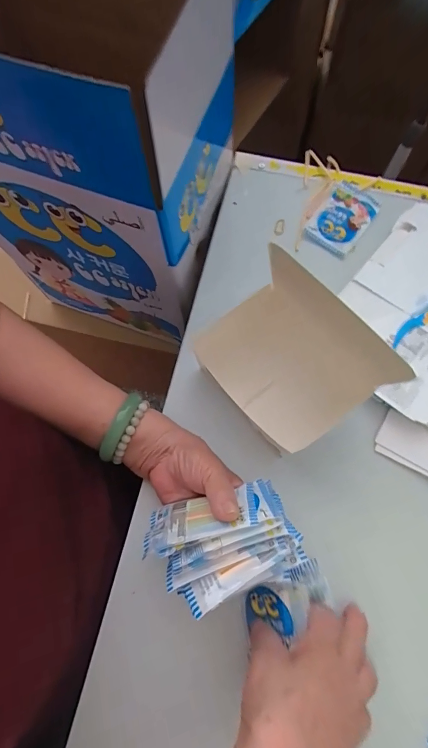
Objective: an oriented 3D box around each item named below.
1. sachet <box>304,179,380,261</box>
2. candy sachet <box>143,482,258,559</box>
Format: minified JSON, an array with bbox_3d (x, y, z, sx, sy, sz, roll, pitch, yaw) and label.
[{"bbox_3d":[0.173,-0.210,0.490,0.068,0.008,0.110,31,75,10],"label":"sachet"},{"bbox_3d":[-0.012,0.126,0.324,0.100,0.060,0.008,-18,106,4],"label":"candy sachet"}]

